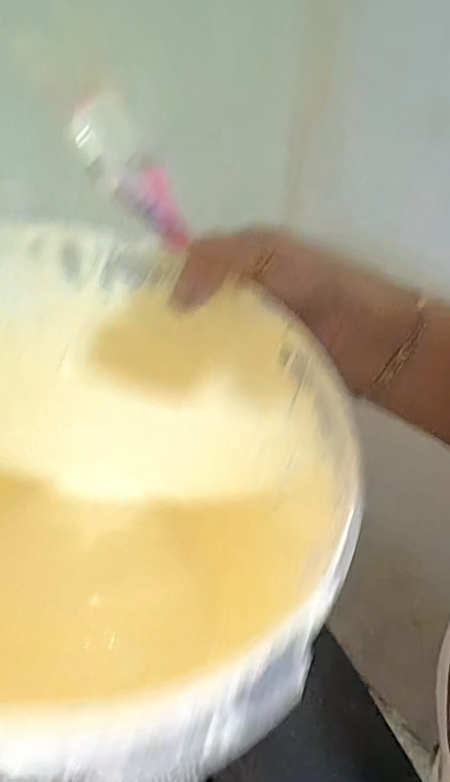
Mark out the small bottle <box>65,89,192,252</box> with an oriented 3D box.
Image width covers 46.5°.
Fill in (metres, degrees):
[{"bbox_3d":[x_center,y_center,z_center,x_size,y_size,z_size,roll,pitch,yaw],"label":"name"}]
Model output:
[{"bbox_3d":[-0.044,-0.102,0.252,0.026,0.075,0.019,-27,22,29],"label":"small bottle"}]

